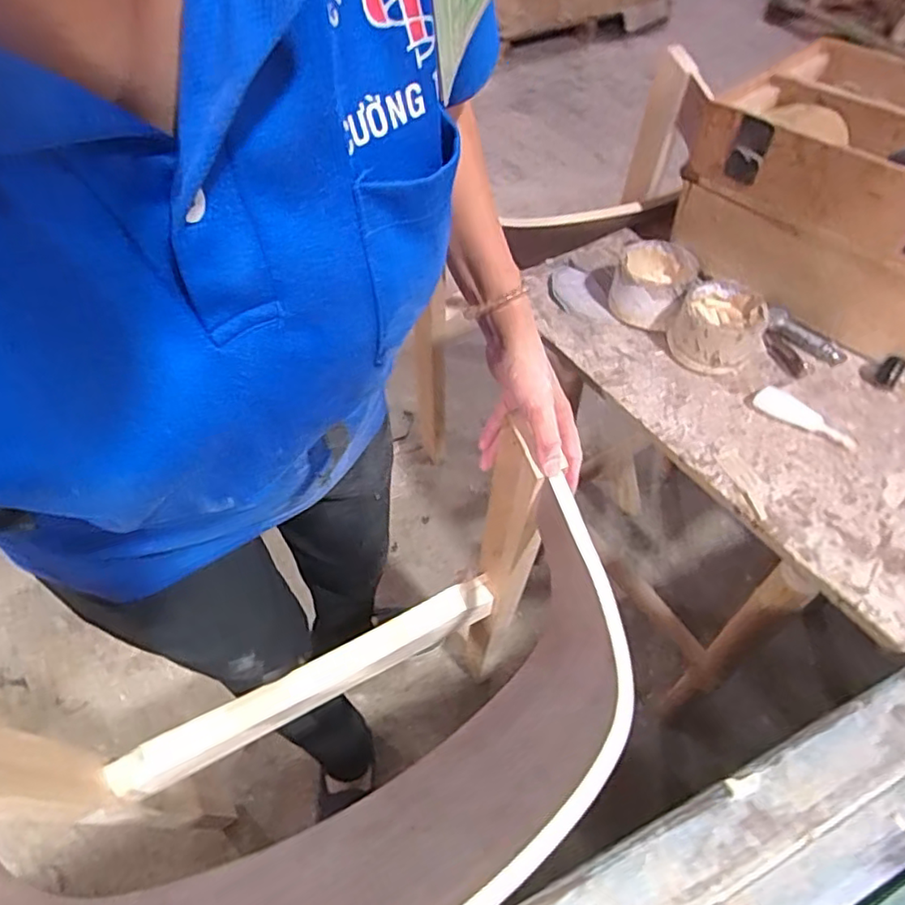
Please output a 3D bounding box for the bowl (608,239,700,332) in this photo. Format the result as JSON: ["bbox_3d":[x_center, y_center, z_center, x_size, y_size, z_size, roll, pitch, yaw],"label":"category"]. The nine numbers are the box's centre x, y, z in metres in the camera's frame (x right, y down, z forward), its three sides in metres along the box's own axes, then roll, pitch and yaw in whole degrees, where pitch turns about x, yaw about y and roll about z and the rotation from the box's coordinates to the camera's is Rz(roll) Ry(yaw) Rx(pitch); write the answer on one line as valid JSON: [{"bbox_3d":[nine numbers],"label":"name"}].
[{"bbox_3d":[0.223,-0.188,0.676,0.085,0.060,0.092,18,54,17],"label":"bowl"}]

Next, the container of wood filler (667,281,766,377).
[{"bbox_3d":[0.273,-0.131,0.628,0.087,0.056,0.088,22,55,20],"label":"container of wood filler"}]

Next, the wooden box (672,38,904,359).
[{"bbox_3d":[0.452,-0.271,0.643,0.322,0.171,0.267,36,61,28],"label":"wooden box"}]

